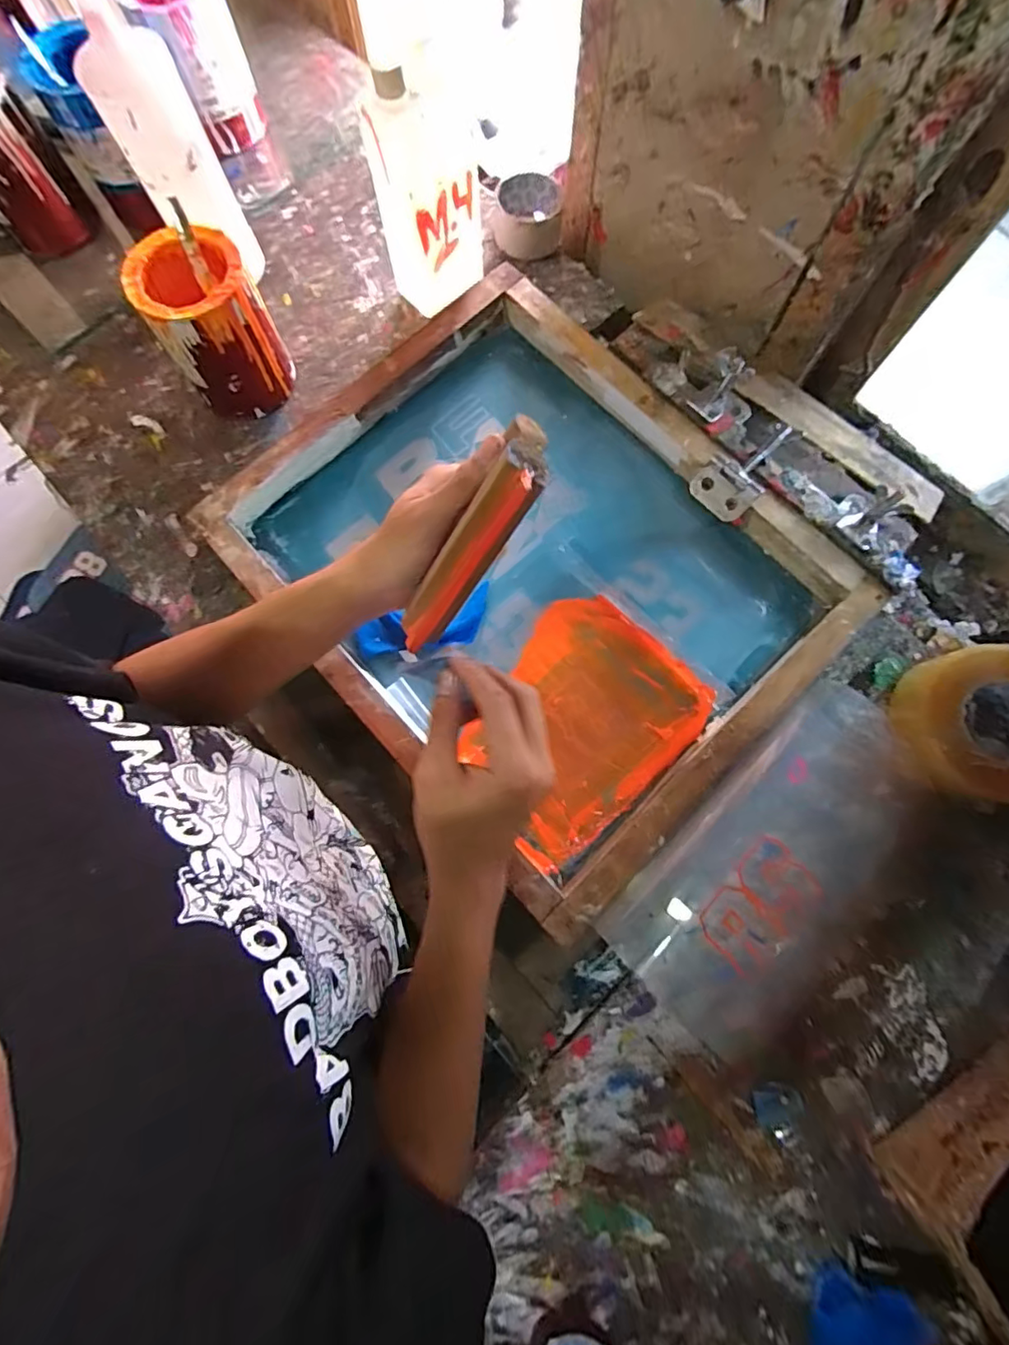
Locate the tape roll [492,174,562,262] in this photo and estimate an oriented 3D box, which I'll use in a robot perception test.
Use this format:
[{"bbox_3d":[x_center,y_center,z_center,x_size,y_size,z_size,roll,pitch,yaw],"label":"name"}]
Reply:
[{"bbox_3d":[0.028,-0.556,0.673,0.081,0.048,0.081,0,76,1],"label":"tape roll"}]

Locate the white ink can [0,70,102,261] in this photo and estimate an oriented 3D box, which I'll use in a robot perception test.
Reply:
[{"bbox_3d":[-0.573,-0.584,0.645,0.108,0.149,0.123,-34,78,-7],"label":"white ink can"}]

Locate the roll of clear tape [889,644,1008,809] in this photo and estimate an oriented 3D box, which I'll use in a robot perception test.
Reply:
[{"bbox_3d":[0.453,0.051,0.512,0.134,0.063,0.135,0,76,1],"label":"roll of clear tape"}]

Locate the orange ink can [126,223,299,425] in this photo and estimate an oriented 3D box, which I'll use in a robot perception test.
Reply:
[{"bbox_3d":[-0.302,-0.361,0.582,0.106,0.140,0.111,0,76,1],"label":"orange ink can"}]

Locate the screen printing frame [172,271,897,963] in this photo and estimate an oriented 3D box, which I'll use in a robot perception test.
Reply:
[{"bbox_3d":[0.030,-0.102,0.571,0.439,0.055,0.550,-43,80,-9],"label":"screen printing frame"}]

